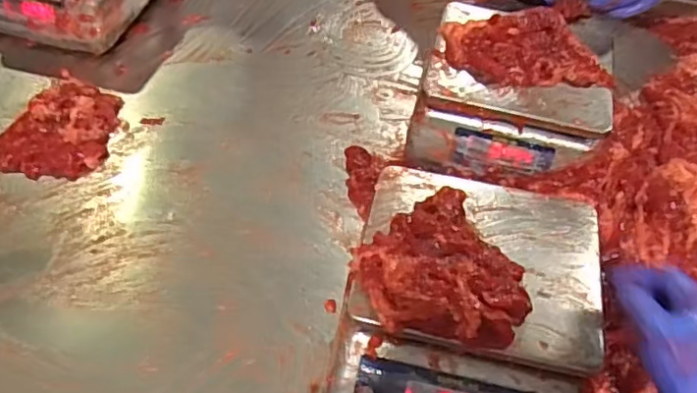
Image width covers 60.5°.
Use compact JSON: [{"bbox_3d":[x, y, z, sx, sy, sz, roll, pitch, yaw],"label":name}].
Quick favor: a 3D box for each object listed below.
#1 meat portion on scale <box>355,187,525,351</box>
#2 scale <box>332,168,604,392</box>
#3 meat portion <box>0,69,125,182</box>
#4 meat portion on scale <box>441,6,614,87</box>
[{"bbox_3d":[0.086,0.064,0.523,0.136,0.042,0.147,0,53,0],"label":"meat portion on scale"},{"bbox_3d":[0.115,0.116,0.581,0.222,0.109,0.266,11,54,8],"label":"scale"},{"bbox_3d":[-0.376,-0.097,0.793,0.142,0.034,0.179,16,54,12],"label":"meat portion"},{"bbox_3d":[0.216,-0.185,0.729,0.186,0.041,0.109,-2,53,-2],"label":"meat portion on scale"}]

